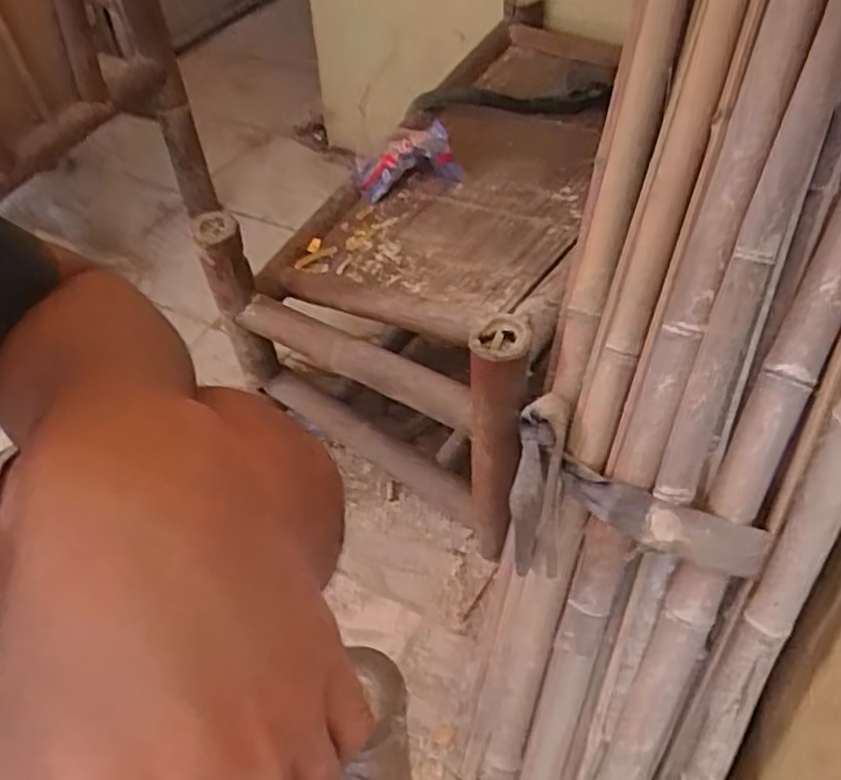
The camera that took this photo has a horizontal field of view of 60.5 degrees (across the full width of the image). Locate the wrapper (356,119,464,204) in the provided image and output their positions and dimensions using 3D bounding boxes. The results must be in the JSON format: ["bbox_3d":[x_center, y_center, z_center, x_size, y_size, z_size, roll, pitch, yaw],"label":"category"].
[{"bbox_3d":[-0.018,-0.326,1.027,0.151,0.081,0.059,-9,44,32],"label":"wrapper"}]

